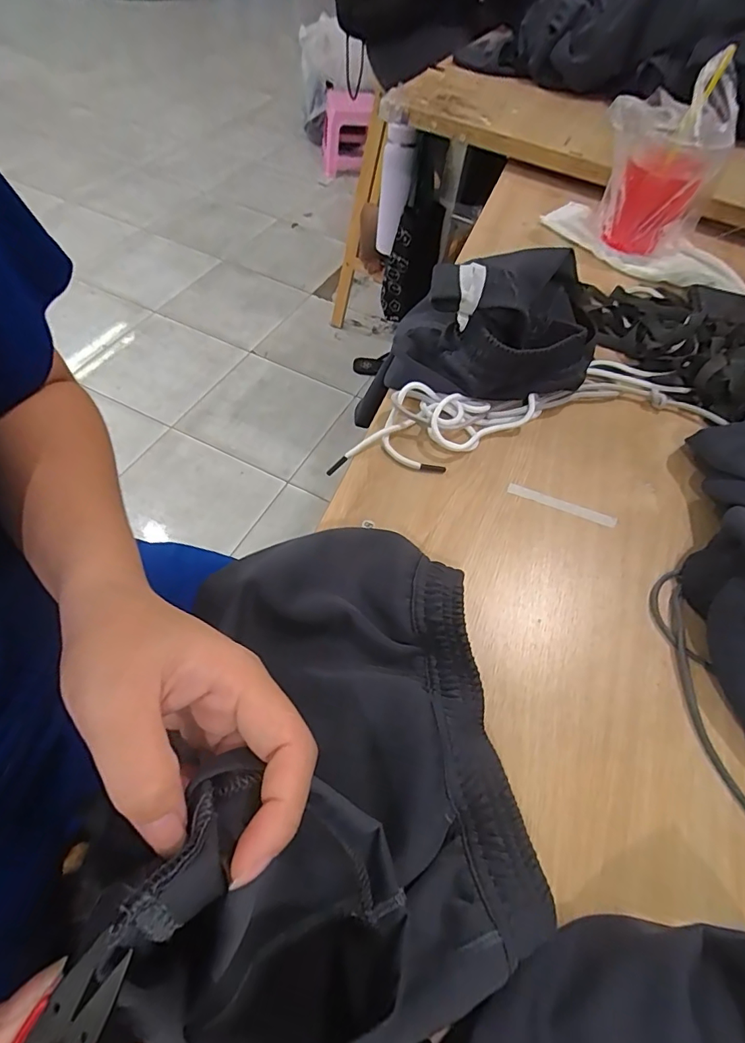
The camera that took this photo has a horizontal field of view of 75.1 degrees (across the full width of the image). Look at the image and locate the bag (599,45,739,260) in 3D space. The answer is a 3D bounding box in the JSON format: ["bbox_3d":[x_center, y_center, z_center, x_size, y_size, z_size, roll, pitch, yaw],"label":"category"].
[{"bbox_3d":[0.382,-0.471,0.637,0.140,0.178,0.120,33,62,16],"label":"bag"}]

